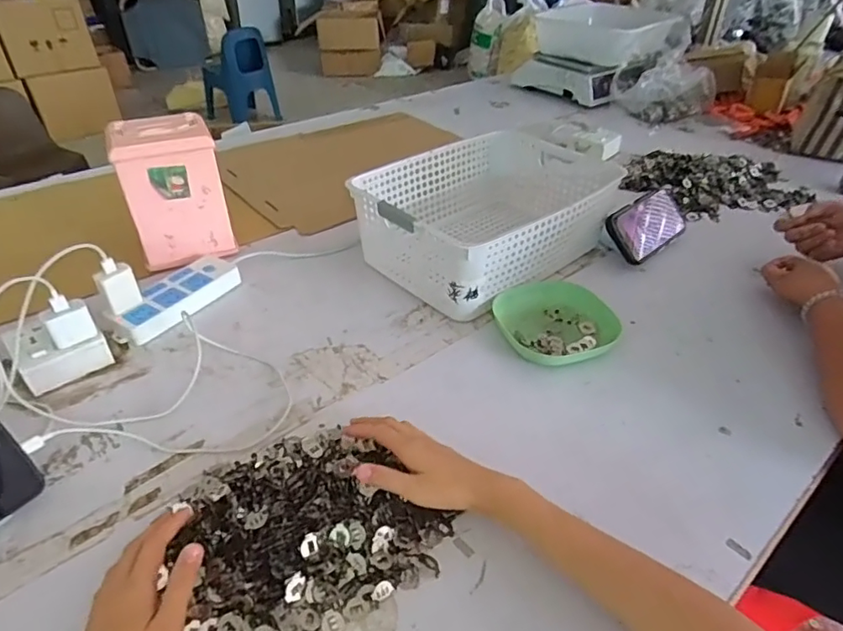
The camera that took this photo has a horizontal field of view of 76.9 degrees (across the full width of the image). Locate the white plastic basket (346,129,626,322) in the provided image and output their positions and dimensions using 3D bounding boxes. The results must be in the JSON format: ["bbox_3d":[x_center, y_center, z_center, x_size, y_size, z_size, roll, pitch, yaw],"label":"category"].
[{"bbox_3d":[0.094,-0.156,0.796,0.348,0.114,0.263,-25,46,-30],"label":"white plastic basket"}]

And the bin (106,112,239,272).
[{"bbox_3d":[-0.359,-0.181,0.771,0.133,0.176,0.112,-14,41,-20],"label":"bin"}]

